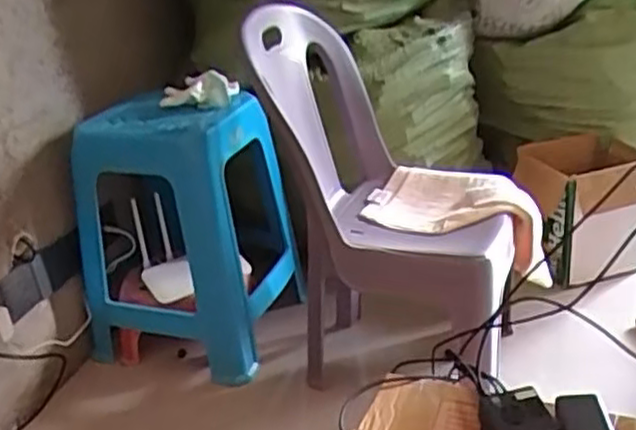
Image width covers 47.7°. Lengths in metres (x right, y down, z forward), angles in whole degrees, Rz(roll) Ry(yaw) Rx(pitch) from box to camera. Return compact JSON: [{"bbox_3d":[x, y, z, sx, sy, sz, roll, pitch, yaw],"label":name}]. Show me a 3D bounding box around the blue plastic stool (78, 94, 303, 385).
[{"bbox_3d":[-0.244,0.033,1.413,0.344,0.503,0.308,5,28,20],"label":"blue plastic stool"}]

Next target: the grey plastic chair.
[{"bbox_3d":[0.125,-0.039,1.233,0.392,0.596,0.416,2,27,16],"label":"grey plastic chair"}]

